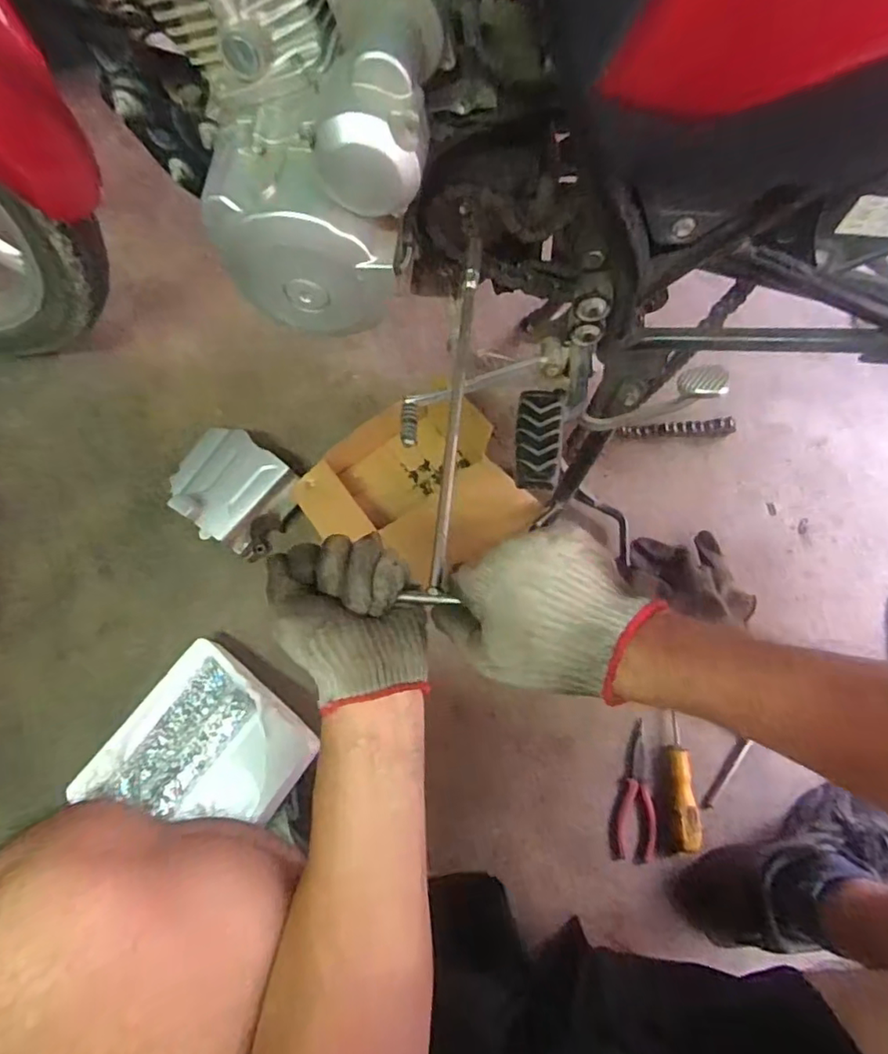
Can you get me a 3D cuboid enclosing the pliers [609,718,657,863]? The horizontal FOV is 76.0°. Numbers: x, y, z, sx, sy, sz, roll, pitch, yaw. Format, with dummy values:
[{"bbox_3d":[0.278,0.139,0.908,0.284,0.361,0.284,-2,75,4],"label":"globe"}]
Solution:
[{"bbox_3d":[0.226,0.318,0.684,0.051,0.008,0.151,3,73,-1],"label":"pliers"}]

